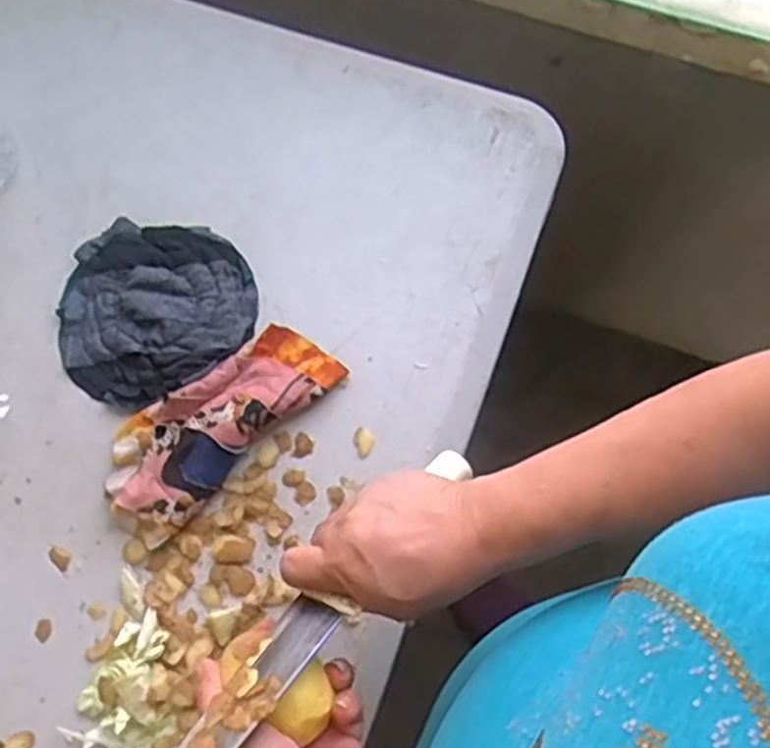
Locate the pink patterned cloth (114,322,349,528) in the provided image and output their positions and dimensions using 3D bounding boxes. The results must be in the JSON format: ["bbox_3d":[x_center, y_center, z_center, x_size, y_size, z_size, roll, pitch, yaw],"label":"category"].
[{"bbox_3d":[-0.118,0.028,0.546,0.170,0.025,0.078,-42,78,-10],"label":"pink patterned cloth"}]

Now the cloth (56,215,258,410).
[{"bbox_3d":[-0.176,-0.052,0.575,0.146,0.012,0.138,-40,78,-10],"label":"cloth"}]

